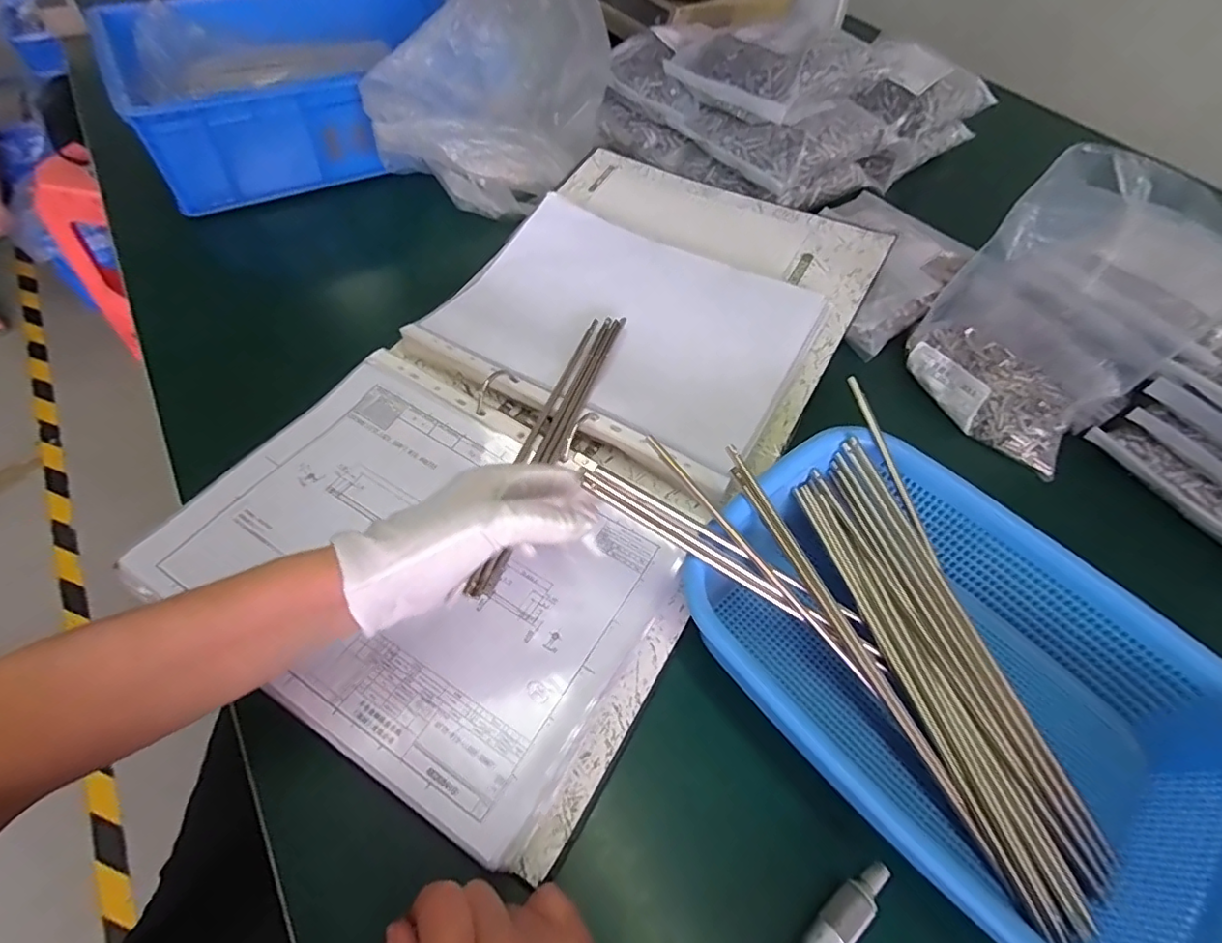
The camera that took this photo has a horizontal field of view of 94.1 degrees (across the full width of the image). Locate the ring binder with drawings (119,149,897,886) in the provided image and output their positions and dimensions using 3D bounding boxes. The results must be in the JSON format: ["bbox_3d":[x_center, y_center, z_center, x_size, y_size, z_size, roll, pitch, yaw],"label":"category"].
[{"bbox_3d":[-0.022,-0.073,0.477,0.334,0.050,0.610,28,58,14],"label":"ring binder with drawings"}]

